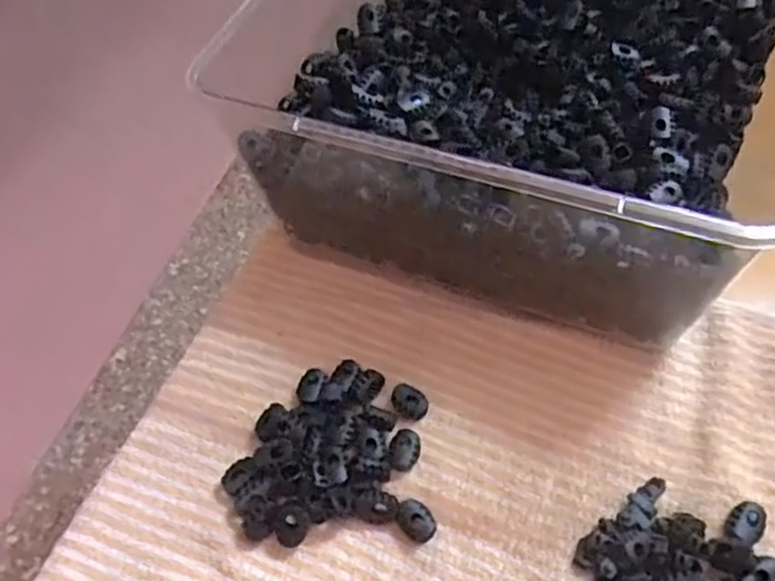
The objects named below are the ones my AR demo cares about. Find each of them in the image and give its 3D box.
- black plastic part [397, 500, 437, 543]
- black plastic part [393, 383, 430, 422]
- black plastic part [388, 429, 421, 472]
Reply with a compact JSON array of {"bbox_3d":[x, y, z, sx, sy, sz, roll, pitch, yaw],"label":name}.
[{"bbox_3d":[0.015,0.119,0.372,0.016,0.006,0.021,-37,61,-20],"label":"black plastic part"},{"bbox_3d":[0.012,0.064,0.411,0.018,0.005,0.022,-38,62,-20],"label":"black plastic part"},{"bbox_3d":[0.010,0.087,0.395,0.016,0.006,0.024,11,57,11],"label":"black plastic part"}]

